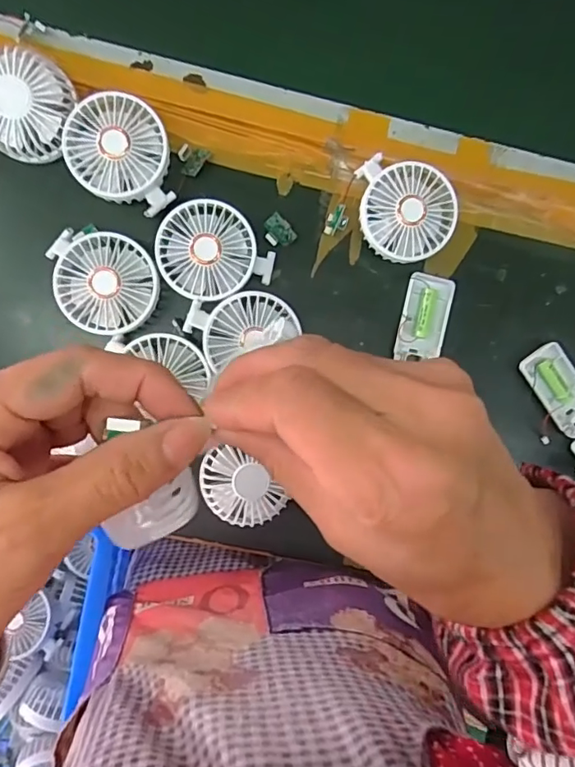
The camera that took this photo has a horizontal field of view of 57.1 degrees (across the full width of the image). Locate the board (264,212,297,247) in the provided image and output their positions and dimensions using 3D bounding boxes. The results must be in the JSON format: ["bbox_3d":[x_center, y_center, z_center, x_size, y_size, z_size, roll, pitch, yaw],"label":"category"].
[{"bbox_3d":[-0.009,-0.143,0.502,0.026,0.012,0.030,-44,88,-7],"label":"board"}]

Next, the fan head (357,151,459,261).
[{"bbox_3d":[0.111,-0.161,0.498,0.088,0.034,0.090,9,95,-4],"label":"fan head"}]

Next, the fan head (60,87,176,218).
[{"bbox_3d":[-0.144,-0.203,0.462,0.092,0.027,0.086,13,101,-14],"label":"fan head"}]

